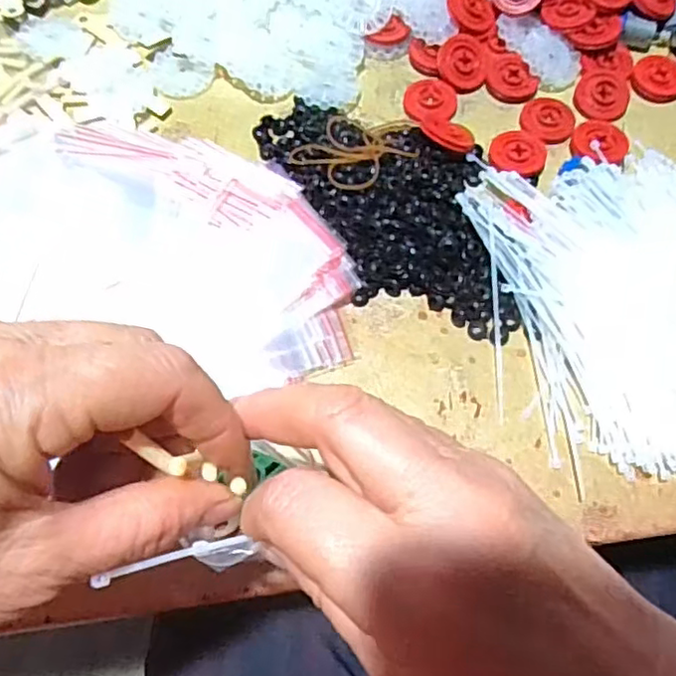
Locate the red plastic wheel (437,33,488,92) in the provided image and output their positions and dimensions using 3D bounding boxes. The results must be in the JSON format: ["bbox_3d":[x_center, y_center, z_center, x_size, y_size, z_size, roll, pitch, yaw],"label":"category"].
[{"bbox_3d":[0.078,-0.172,0.394,0.030,0.008,0.036,5,95,-8],"label":"red plastic wheel"}]

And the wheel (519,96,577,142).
[{"bbox_3d":[0.128,-0.133,0.385,0.031,0.008,0.028,-7,68,-3],"label":"wheel"}]

